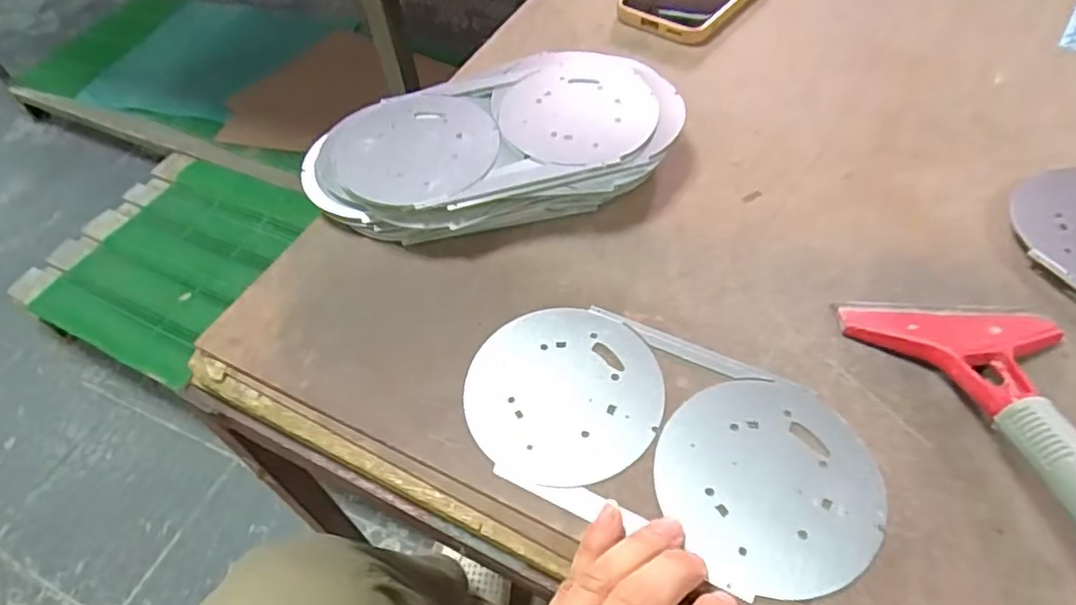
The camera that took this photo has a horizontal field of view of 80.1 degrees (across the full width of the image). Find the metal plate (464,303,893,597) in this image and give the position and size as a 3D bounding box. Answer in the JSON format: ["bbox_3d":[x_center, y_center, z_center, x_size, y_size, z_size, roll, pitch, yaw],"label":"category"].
[{"bbox_3d":[0.057,0.059,0.297,0.186,0.004,0.099,22,58,19],"label":"metal plate"}]

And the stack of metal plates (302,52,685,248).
[{"bbox_3d":[-0.027,-0.094,0.396,0.228,0.037,0.125,-17,54,-8],"label":"stack of metal plates"}]

